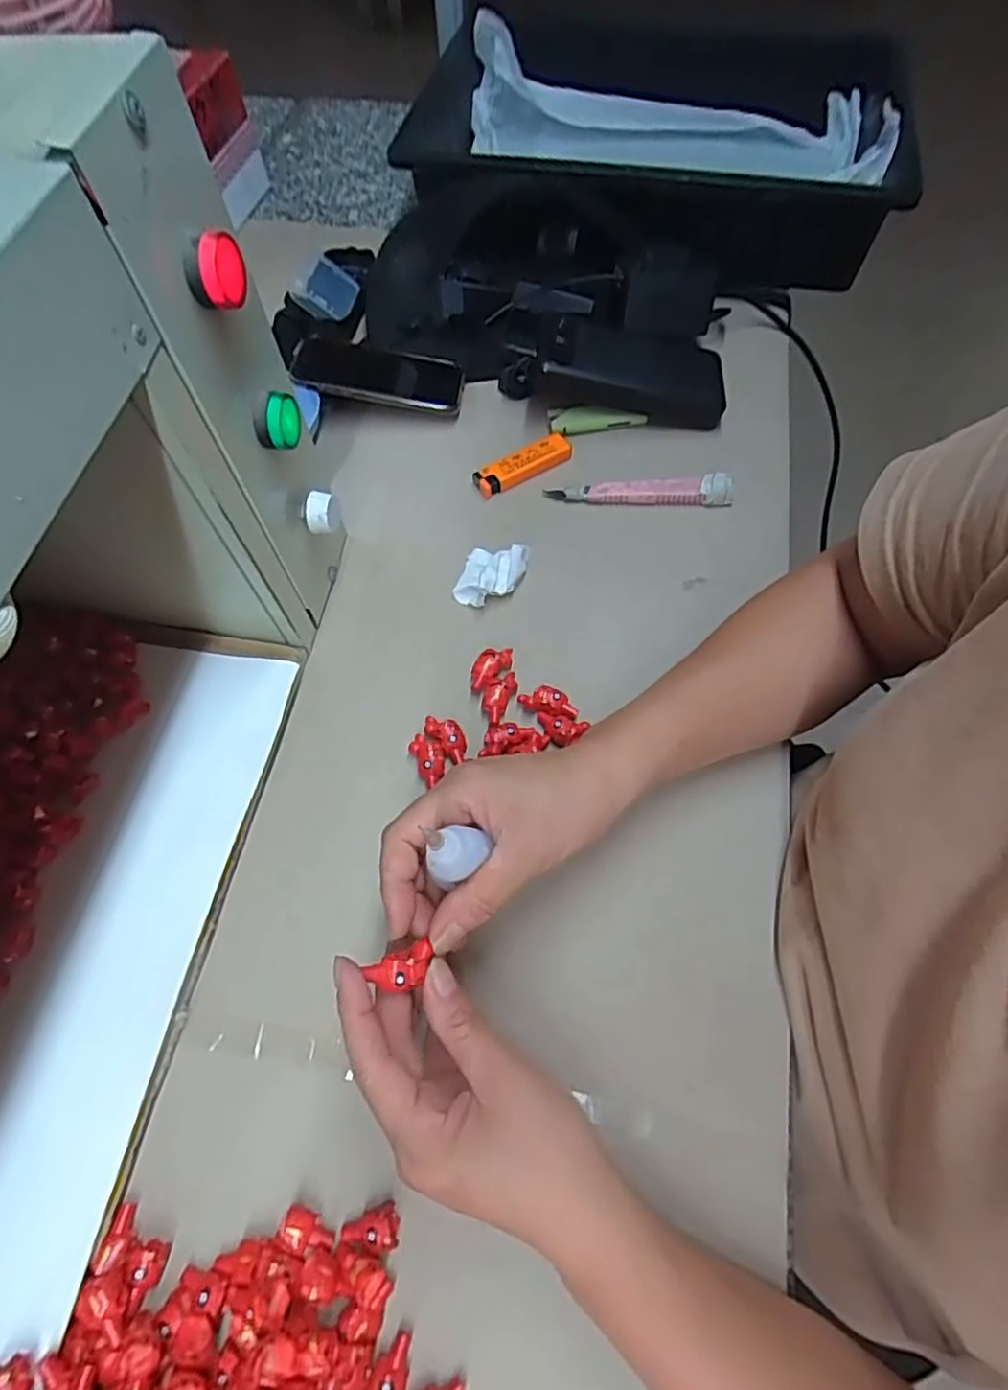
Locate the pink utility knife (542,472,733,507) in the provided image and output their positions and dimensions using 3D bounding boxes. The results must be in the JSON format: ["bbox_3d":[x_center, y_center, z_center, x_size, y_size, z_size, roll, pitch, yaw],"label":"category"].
[{"bbox_3d":[0.103,-0.155,0.492,0.138,0.015,0.021,0,61,2],"label":"pink utility knife"}]

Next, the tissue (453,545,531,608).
[{"bbox_3d":[-0.011,-0.085,0.458,0.045,0.027,0.045,19,64,12],"label":"tissue"}]

